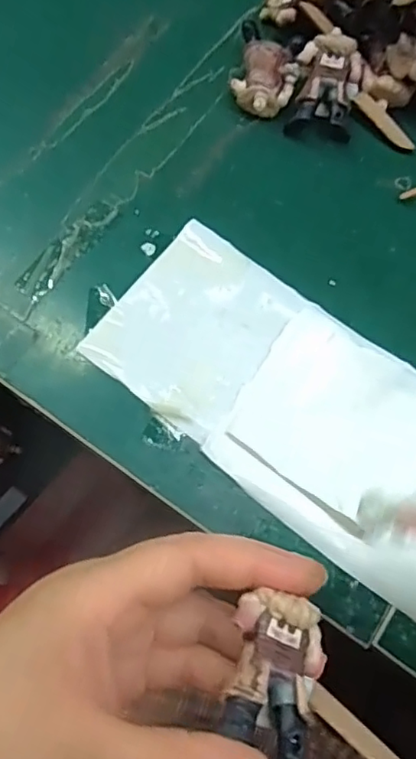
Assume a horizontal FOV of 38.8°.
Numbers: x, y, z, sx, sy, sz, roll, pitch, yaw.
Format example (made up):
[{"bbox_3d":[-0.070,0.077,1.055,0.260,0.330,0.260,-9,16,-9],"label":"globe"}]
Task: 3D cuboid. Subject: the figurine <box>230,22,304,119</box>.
[{"bbox_3d":[0.035,-0.180,0.352,0.036,0.021,0.056,11,72,2],"label":"figurine"}]

